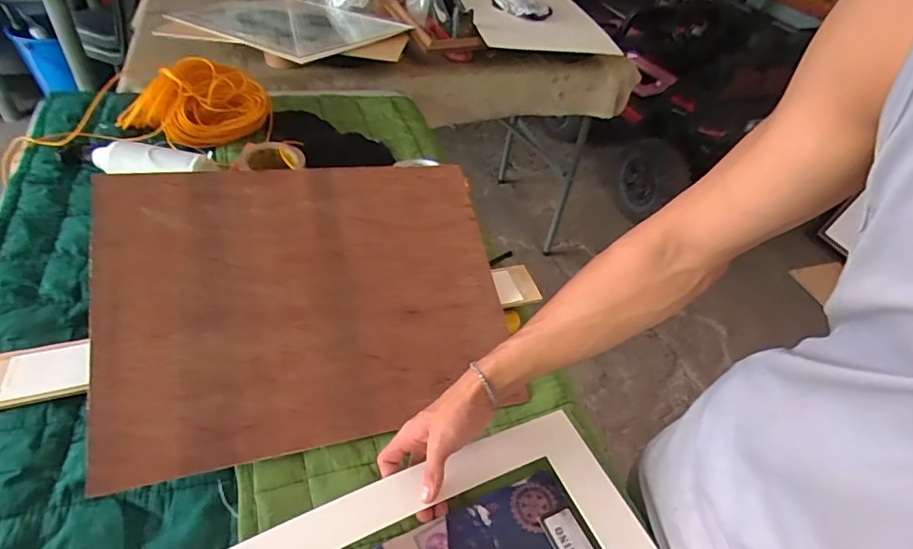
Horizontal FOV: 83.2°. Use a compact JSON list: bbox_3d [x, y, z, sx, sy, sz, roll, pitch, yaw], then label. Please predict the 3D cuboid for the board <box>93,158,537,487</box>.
[{"bbox_3d":[-0.166,0.020,0.612,0.450,0.011,0.350,-7,68,-20],"label":"board"}]

